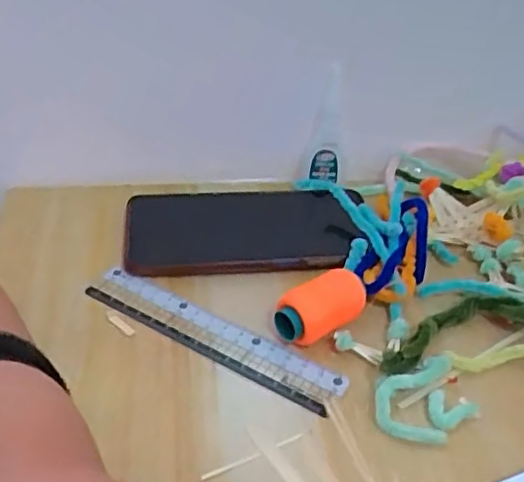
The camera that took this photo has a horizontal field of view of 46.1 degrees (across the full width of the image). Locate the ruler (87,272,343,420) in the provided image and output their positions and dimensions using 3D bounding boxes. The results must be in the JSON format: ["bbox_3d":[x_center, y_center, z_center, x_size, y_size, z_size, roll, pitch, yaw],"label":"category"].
[{"bbox_3d":[-0.029,0.051,0.341,0.155,0.006,0.027,21,41,23],"label":"ruler"}]

